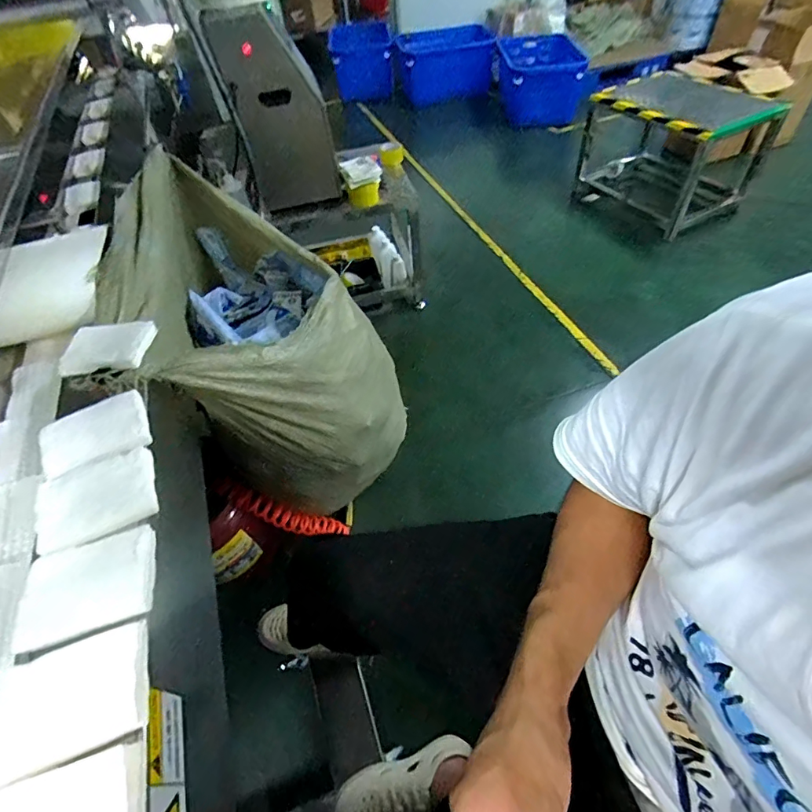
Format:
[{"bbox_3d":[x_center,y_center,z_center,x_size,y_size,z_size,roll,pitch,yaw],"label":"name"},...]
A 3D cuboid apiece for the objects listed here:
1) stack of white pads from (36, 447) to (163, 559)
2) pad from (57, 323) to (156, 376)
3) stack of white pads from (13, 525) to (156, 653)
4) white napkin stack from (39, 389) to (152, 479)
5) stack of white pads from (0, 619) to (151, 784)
[{"bbox_3d":[-0.295,0.085,0.433,0.108,0.014,0.081,-21,52,-11],"label":"stack of white pads"},{"bbox_3d":[-0.359,-0.071,0.550,0.098,0.020,0.076,-2,50,4],"label":"pad"},{"bbox_3d":[-0.261,0.147,0.379,0.101,0.010,0.073,-17,51,-8],"label":"stack of white pads"},{"bbox_3d":[-0.321,0.028,0.470,0.100,0.011,0.074,-25,53,-15],"label":"white napkin stack"},{"bbox_3d":[-0.238,0.206,0.324,0.104,0.007,0.075,-18,51,-10],"label":"stack of white pads"}]

